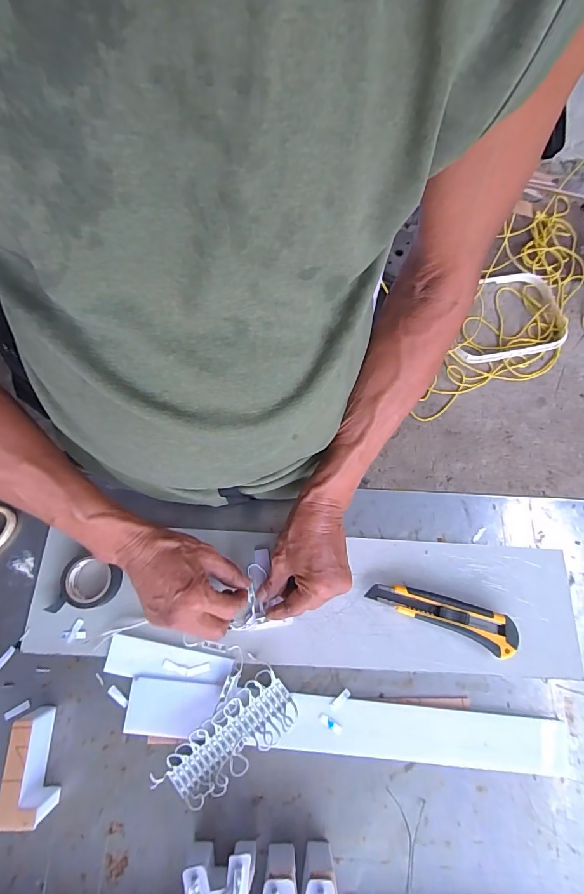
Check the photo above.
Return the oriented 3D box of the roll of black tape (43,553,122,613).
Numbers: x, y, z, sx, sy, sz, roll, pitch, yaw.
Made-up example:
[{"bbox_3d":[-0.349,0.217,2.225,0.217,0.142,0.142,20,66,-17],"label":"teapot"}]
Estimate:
[{"bbox_3d":[-0.231,0.149,0.436,0.078,0.018,0.057,-6,72,-4],"label":"roll of black tape"}]

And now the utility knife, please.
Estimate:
[{"bbox_3d":[0.166,0.183,0.436,0.159,0.019,0.039,21,72,5],"label":"utility knife"}]

